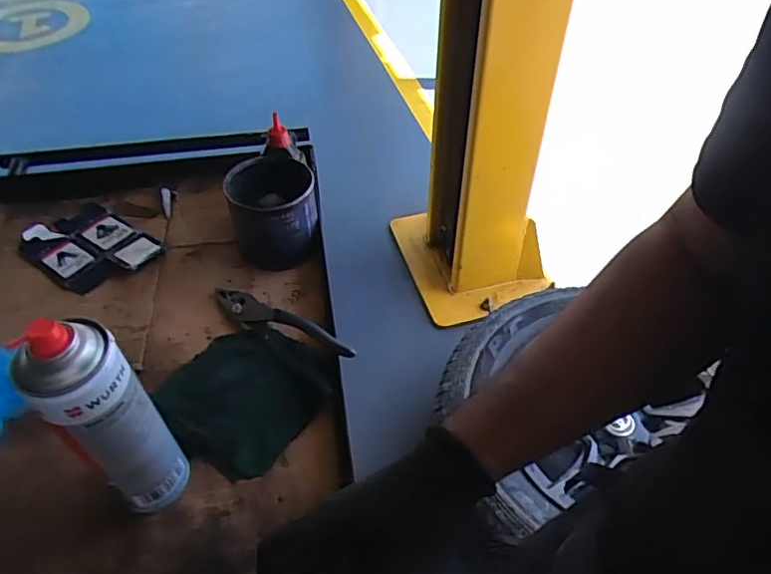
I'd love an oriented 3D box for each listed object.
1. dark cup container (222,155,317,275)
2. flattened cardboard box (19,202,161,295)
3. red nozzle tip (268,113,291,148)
[{"bbox_3d":[-0.133,-0.092,0.700,0.096,0.108,0.099,-9,48,-8],"label":"dark cup container"},{"bbox_3d":[-0.369,-0.051,0.729,0.163,0.014,0.111,28,53,23],"label":"flattened cardboard box"},{"bbox_3d":[-0.128,-0.185,0.699,0.025,0.035,0.018,-9,48,-8],"label":"red nozzle tip"}]

